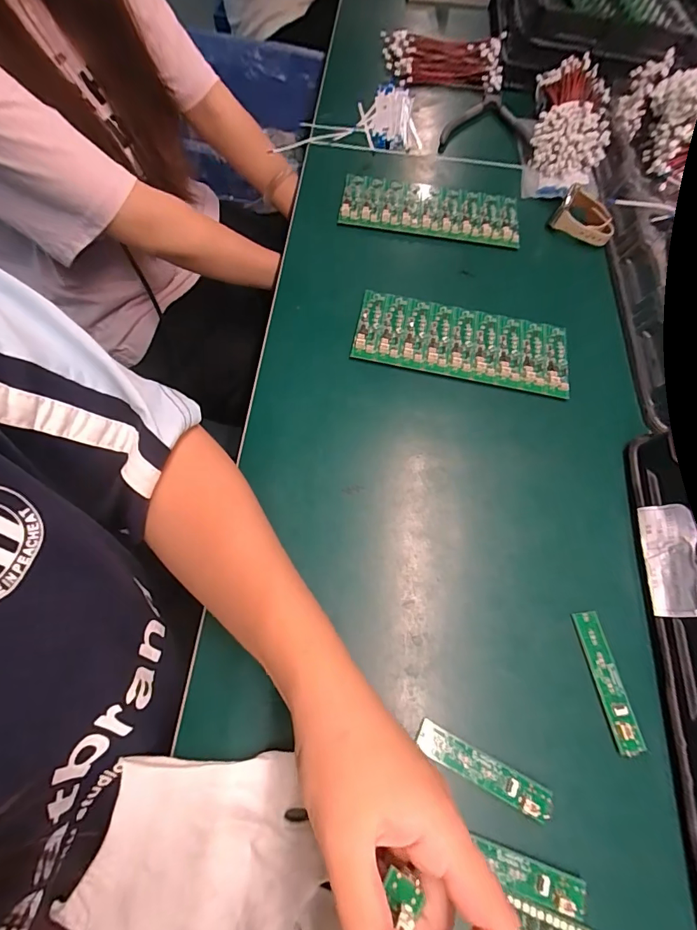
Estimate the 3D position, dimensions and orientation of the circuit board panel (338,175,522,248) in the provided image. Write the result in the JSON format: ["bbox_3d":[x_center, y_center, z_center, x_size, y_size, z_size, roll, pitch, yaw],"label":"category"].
[{"bbox_3d":[0.089,-0.281,0.459,0.190,0.010,0.079,8,65,2],"label":"circuit board panel"}]

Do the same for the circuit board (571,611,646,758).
[{"bbox_3d":[0.172,0.141,0.276,0.018,0.007,0.083,-7,65,-5],"label":"circuit board"}]

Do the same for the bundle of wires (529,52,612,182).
[{"bbox_3d":[0.269,-0.422,0.508,0.088,0.050,0.170,15,65,6],"label":"bundle of wires"}]

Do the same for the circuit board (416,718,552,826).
[{"bbox_3d":[0.081,0.184,0.251,0.082,0.009,0.019,26,67,10],"label":"circuit board"}]

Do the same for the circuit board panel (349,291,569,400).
[{"bbox_3d":[0.104,-0.114,0.385,0.191,0.007,0.082,11,65,4],"label":"circuit board panel"}]

